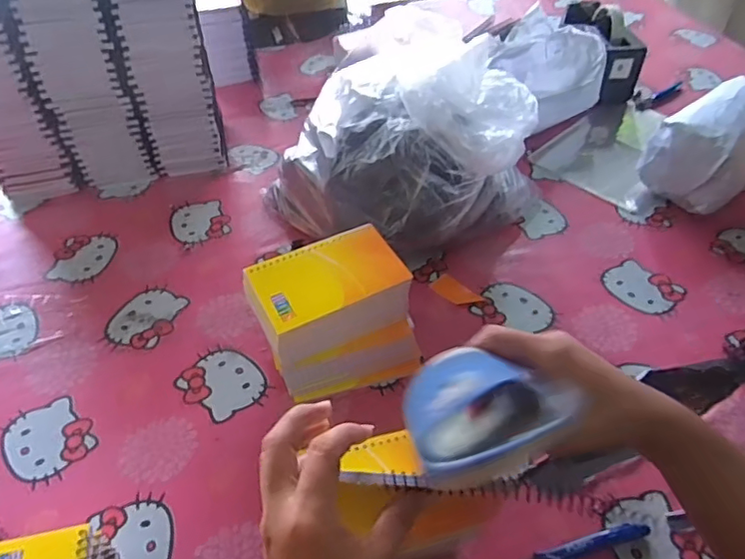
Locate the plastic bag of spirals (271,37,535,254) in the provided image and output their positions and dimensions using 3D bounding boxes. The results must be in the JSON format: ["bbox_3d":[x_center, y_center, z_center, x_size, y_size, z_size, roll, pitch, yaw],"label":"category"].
[{"bbox_3d":[0.039,-0.161,0.666,0.264,0.198,0.242,-34,55,-27],"label":"plastic bag of spirals"}]

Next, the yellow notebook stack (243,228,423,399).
[{"bbox_3d":[-0.036,0.040,0.535,0.135,0.119,0.098,-21,50,-18],"label":"yellow notebook stack"}]

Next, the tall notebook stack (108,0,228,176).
[{"bbox_3d":[-0.262,-0.293,0.733,0.101,0.291,0.121,-9,47,-8],"label":"tall notebook stack"}]

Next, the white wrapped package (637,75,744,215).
[{"bbox_3d":[0.446,-0.173,0.730,0.180,0.107,0.113,-34,55,-27],"label":"white wrapped package"}]

